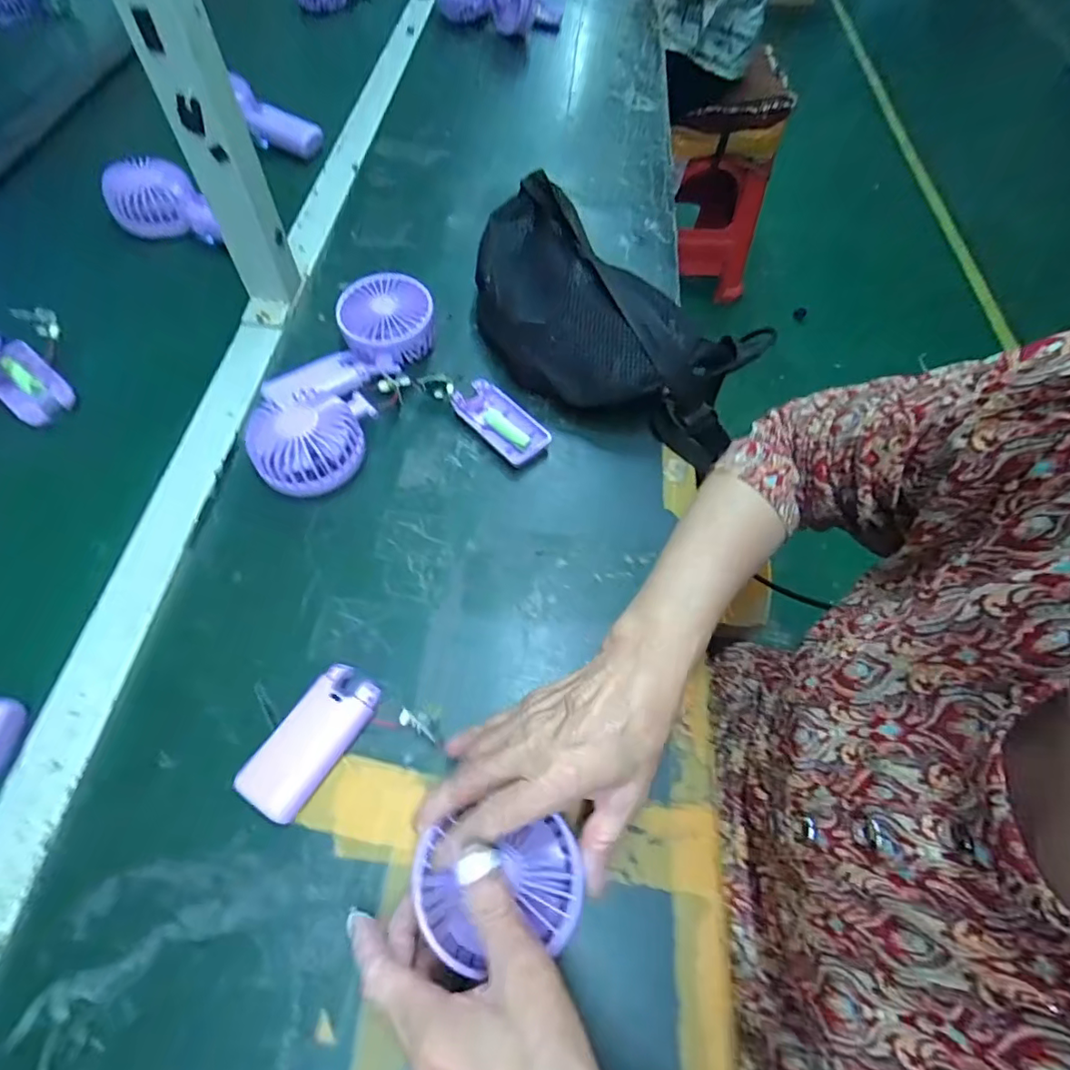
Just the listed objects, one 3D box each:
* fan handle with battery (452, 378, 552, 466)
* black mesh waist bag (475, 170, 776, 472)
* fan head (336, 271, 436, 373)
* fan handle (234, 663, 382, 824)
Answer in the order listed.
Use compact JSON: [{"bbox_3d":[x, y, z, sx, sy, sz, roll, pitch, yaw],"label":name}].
[{"bbox_3d":[-0.032,-0.099,0.477,0.094,0.019,0.046,40,66,17],"label":"fan handle with battery"},{"bbox_3d":[0.052,-0.200,0.494,0.152,0.089,0.320,-36,69,-20],"label":"black mesh waist bag"},{"bbox_3d":[-0.138,-0.197,0.505,0.085,0.048,0.083,1,61,-2],"label":"fan head"},{"bbox_3d":[-0.142,0.131,0.344,0.043,0.018,0.092,30,64,13],"label":"fan handle"}]

